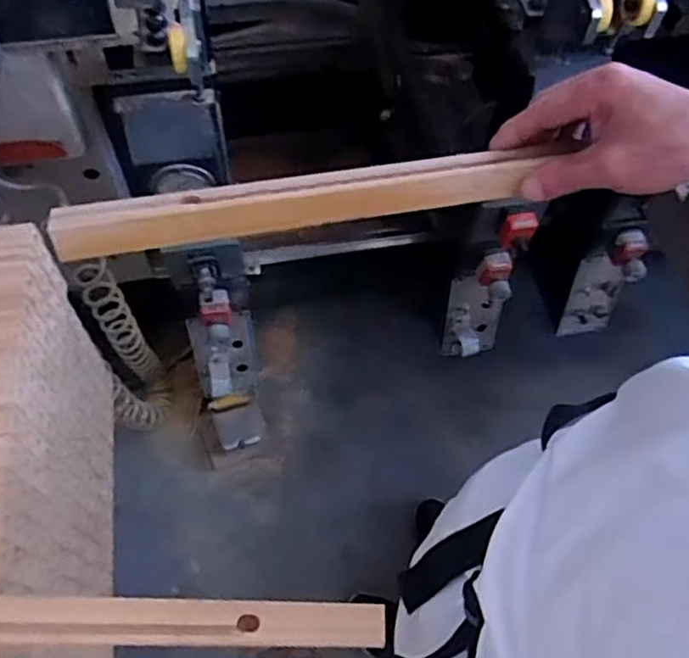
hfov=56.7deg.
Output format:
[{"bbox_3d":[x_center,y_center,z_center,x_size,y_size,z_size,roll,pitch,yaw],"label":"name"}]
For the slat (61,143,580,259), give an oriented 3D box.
[{"bbox_3d":[-0.016,-0.086,0.415,0.328,0.022,0.030,-10,63,-7],"label":"slat"}]

